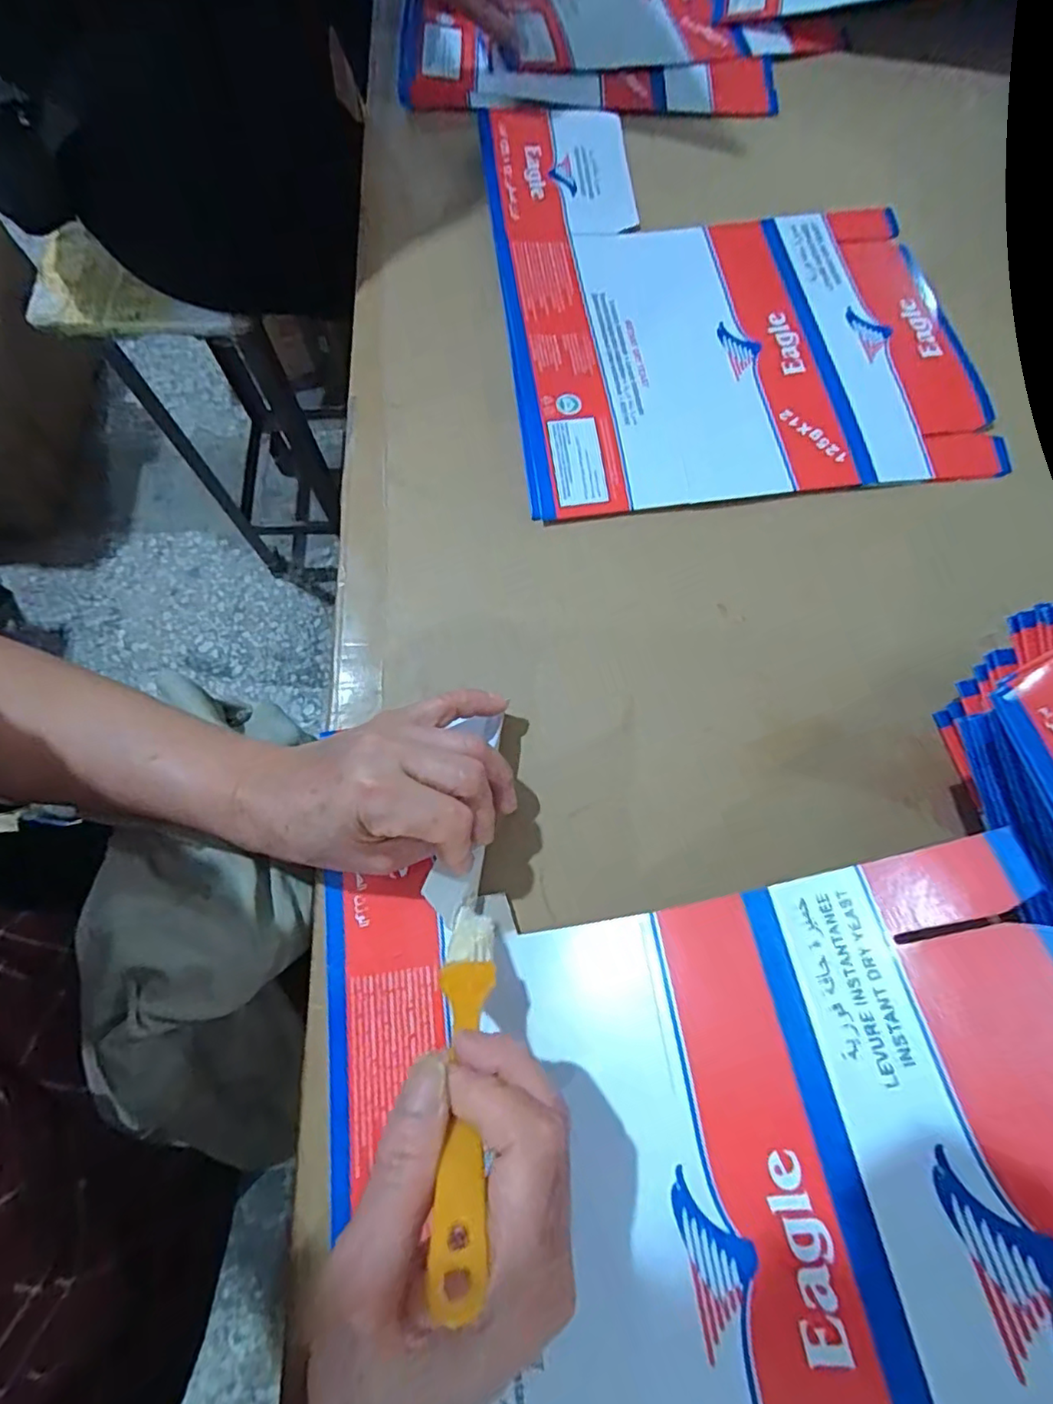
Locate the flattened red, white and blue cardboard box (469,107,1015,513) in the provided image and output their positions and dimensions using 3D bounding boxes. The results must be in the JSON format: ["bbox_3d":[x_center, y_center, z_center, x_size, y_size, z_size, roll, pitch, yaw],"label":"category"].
[{"bbox_3d":[0.128,-0.289,0.414,0.288,0.014,0.346,-7,72,-1],"label":"flattened red, white and blue cardboard box"}]

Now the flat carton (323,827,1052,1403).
[{"bbox_3d":[0.055,0.174,0.196,0.278,0.060,0.253,-21,51,20],"label":"flat carton"}]

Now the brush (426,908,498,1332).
[{"bbox_3d":[-0.021,0.123,0.212,0.021,0.139,0.016,-10,109,-2],"label":"brush"}]

